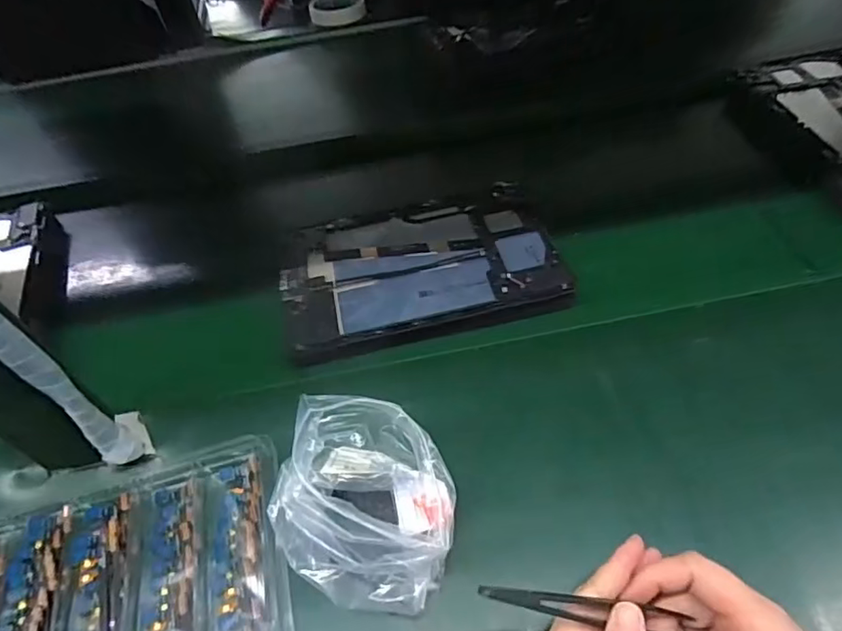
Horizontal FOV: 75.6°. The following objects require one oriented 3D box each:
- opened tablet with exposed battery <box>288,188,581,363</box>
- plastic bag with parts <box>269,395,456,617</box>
[{"bbox_3d":[-0.003,-0.047,0.480,0.237,0.014,0.158,-12,53,-5],"label":"opened tablet with exposed battery"},{"bbox_3d":[-0.032,0.112,0.333,0.107,0.062,0.113,8,55,10],"label":"plastic bag with parts"}]

